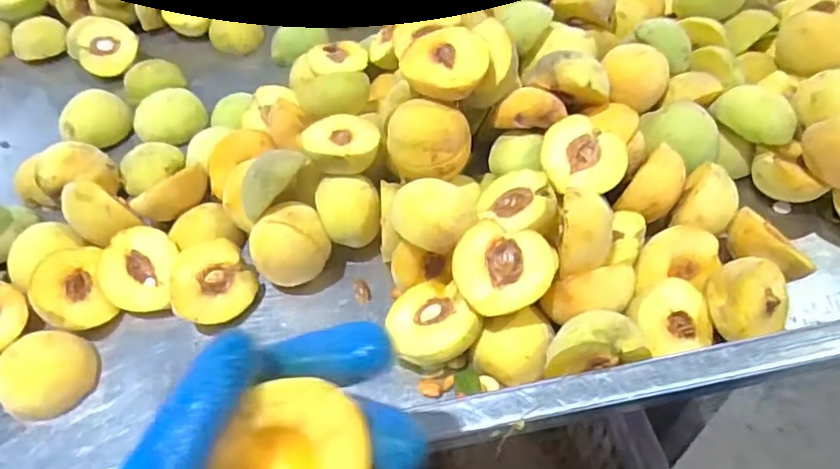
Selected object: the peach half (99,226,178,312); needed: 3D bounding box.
[{"bbox_3d":[-0.204,0.026,0.443,0.050,0.029,0.059,4,80,-4],"label":"peach half"}]

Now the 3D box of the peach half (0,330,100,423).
[{"bbox_3d":[-0.243,0.092,0.392,0.049,0.032,0.057,26,57,24],"label":"peach half"}]

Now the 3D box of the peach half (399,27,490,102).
[{"bbox_3d":[0.019,-0.124,0.432,0.059,0.025,0.056,2,51,7],"label":"peach half"}]

